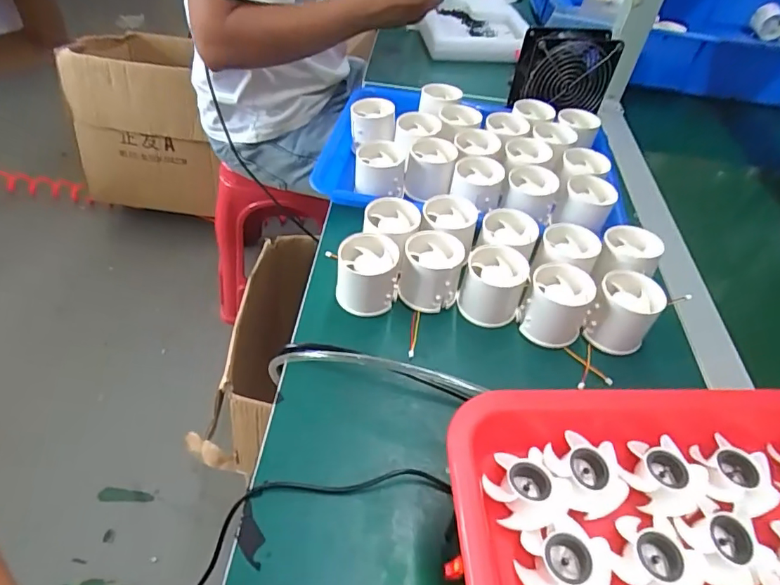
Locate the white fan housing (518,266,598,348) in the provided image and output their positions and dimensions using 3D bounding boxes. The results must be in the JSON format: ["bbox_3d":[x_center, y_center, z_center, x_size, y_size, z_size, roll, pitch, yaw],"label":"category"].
[{"bbox_3d":[0.144,0.012,0.437,0.052,0.054,0.052,4,47,-4],"label":"white fan housing"}]

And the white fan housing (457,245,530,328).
[{"bbox_3d":[0.092,-0.005,0.449,0.052,0.051,0.051,4,47,-4],"label":"white fan housing"}]

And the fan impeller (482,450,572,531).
[{"bbox_3d":[0.074,0.106,0.272,0.039,0.014,0.039,4,47,-4],"label":"fan impeller"}]

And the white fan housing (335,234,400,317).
[{"bbox_3d":[-0.021,-0.015,0.444,0.050,0.050,0.049,6,47,-2],"label":"white fan housing"}]

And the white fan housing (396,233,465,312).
[{"bbox_3d":[0.036,-0.019,0.453,0.052,0.049,0.051,10,47,2],"label":"white fan housing"}]

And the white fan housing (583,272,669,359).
[{"bbox_3d":[0.200,0.017,0.434,0.049,0.049,0.052,27,50,18],"label":"white fan housing"}]

